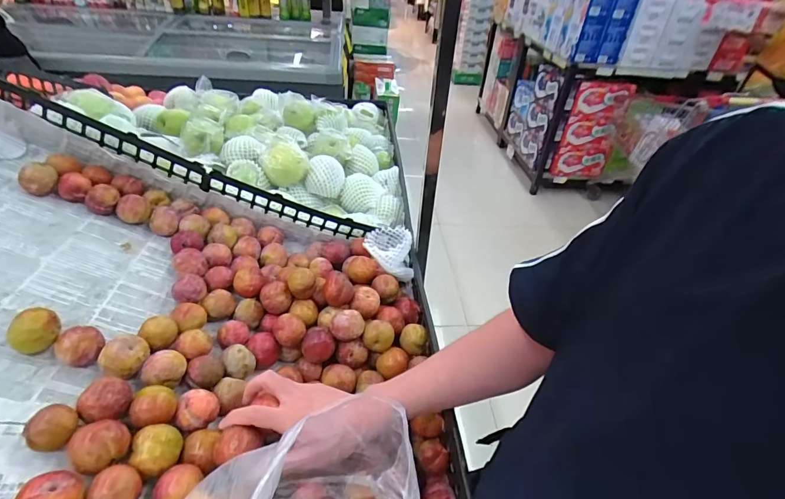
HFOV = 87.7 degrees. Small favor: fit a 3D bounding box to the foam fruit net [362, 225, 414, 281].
[{"bbox_3d":[-0.007,0.003,0.720,0.081,0.061,0.089,-1,38,-8],"label":"foam fruit net"}]

